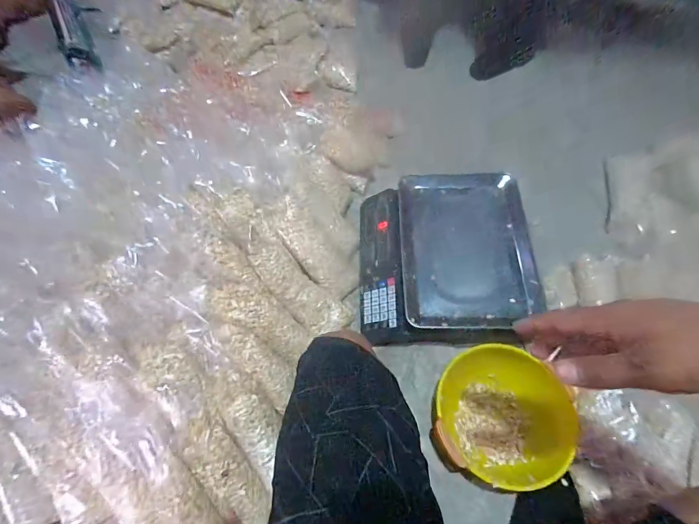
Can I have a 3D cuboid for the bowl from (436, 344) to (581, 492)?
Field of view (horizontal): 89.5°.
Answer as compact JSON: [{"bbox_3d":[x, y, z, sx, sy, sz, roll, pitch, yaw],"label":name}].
[{"bbox_3d":[0.253,0.268,0.605,0.207,0.101,0.200,-1,64,2],"label":"bowl"}]

